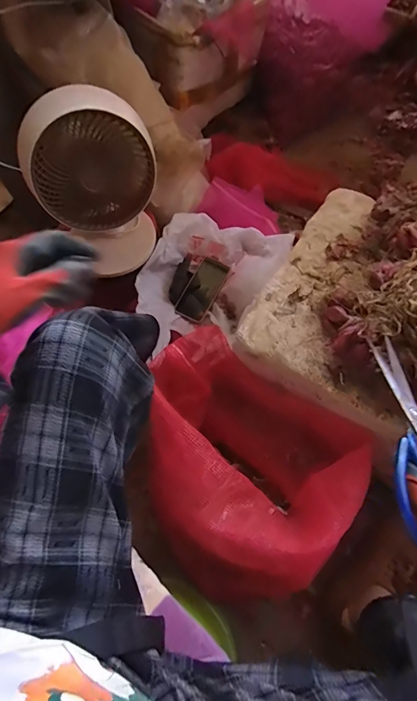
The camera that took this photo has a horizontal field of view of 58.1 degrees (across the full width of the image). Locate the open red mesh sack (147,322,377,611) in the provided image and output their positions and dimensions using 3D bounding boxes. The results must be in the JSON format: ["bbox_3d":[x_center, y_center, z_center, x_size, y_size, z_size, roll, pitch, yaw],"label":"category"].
[{"bbox_3d":[0.049,0.182,0.665,0.377,0.178,0.302,33,73,14],"label":"open red mesh sack"}]

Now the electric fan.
[{"bbox_3d":[-0.212,-0.317,0.757,0.218,0.337,0.157,-28,70,-9],"label":"electric fan"}]

